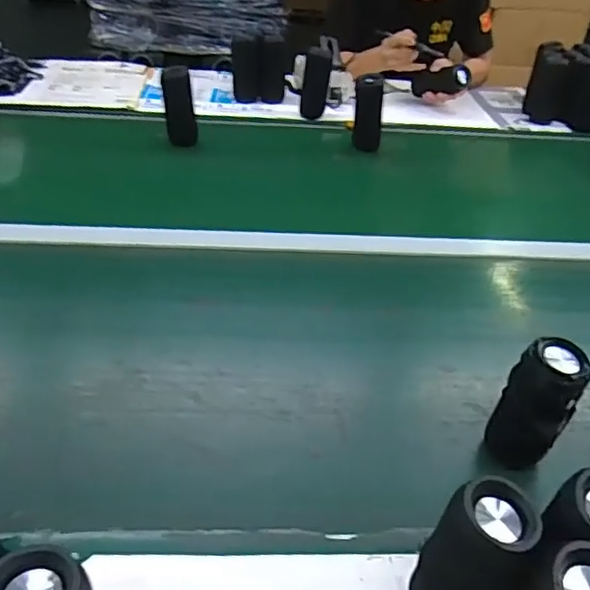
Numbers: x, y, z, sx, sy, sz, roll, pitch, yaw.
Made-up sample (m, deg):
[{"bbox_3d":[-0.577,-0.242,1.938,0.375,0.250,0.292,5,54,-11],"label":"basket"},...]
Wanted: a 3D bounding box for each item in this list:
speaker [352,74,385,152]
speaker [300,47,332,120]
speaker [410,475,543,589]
[{"bbox_3d":[0.165,-0.400,1.292,0.068,0.160,0.056,6,38,3],"label":"speaker"},{"bbox_3d":[0.049,-0.514,1.409,0.073,0.152,0.056,3,38,-1],"label":"speaker"},{"bbox_3d":[0.134,0.211,0.446,0.071,0.156,0.061,25,43,24],"label":"speaker"}]

